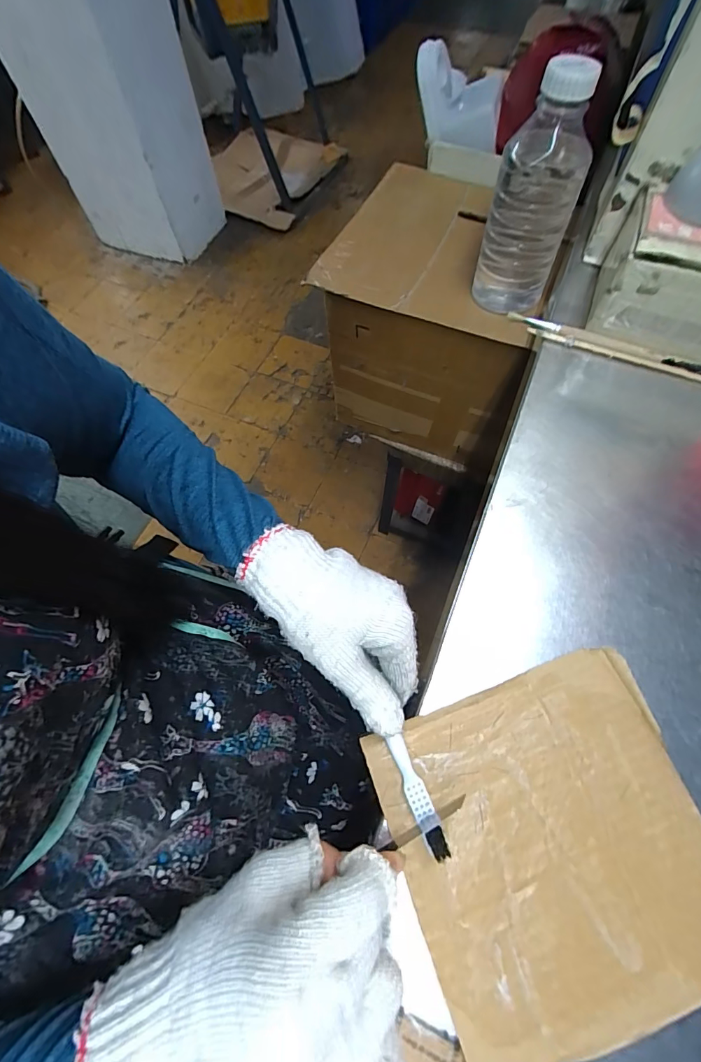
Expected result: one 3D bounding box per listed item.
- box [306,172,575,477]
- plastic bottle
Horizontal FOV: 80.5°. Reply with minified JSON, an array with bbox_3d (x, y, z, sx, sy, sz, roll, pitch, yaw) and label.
[{"bbox_3d":[0.144,-0.359,0.730,0.325,0.292,0.336,21,68,10],"label":"box"},{"bbox_3d":[0.205,-0.366,0.469,0.088,0.217,0.068,16,68,9],"label":"plastic bottle"}]

